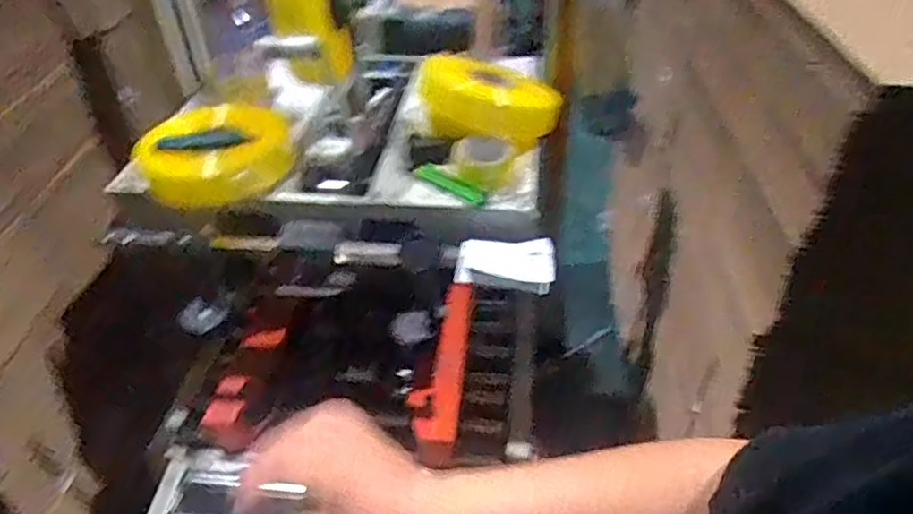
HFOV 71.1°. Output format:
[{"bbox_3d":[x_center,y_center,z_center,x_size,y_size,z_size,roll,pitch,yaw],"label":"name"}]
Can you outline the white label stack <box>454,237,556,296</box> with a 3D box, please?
[{"bbox_3d":[0.073,0.011,0.950,0.142,0.041,0.073,2,41,6],"label":"white label stack"}]

